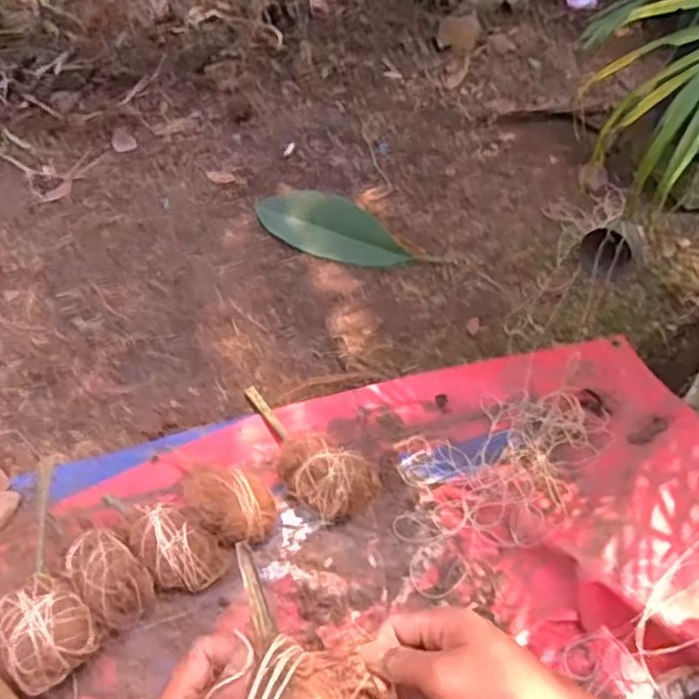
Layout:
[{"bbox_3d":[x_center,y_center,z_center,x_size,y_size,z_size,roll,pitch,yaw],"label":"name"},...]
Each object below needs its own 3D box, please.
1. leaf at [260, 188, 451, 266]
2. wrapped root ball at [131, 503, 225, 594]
[{"bbox_3d":[-0.017,-0.195,1.136,0.325,0.026,0.122,29,56,25],"label":"leaf"},{"bbox_3d":[-0.184,0.211,0.738,0.070,0.065,0.101,-35,56,-25],"label":"wrapped root ball"}]

